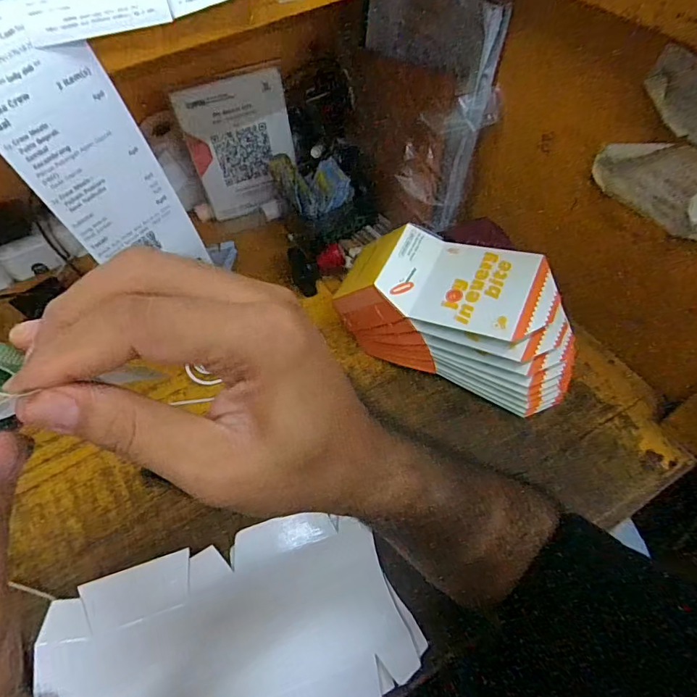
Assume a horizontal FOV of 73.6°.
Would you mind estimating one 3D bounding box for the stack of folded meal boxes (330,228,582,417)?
[{"bbox_3d":[0.121,-0.036,0.522,0.271,0.122,0.109,23,61,18],"label":"stack of folded meal boxes"}]

